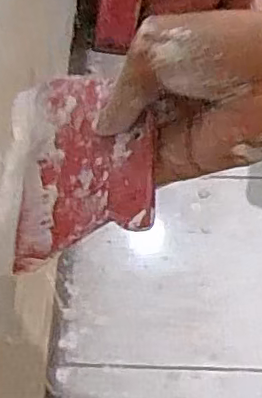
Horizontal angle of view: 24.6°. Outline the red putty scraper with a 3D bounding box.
[{"bbox_3d":[-0.030,-0.027,0.333,0.087,0.004,0.120,-23,55,24],"label":"red putty scraper"}]

